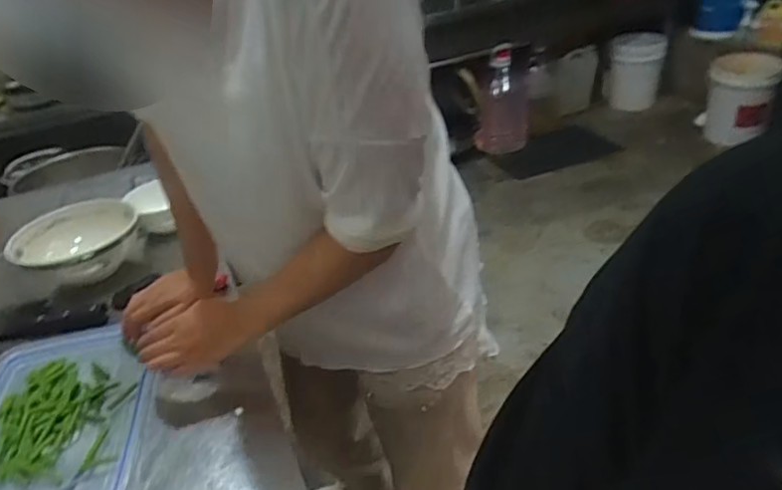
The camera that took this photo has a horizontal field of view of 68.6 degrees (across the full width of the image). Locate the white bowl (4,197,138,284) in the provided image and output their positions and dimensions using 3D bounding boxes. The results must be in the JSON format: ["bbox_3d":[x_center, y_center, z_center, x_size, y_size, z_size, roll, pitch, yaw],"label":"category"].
[{"bbox_3d":[-0.543,0.000,0.997,0.195,0.079,0.195,-19,34,-18],"label":"white bowl"}]

